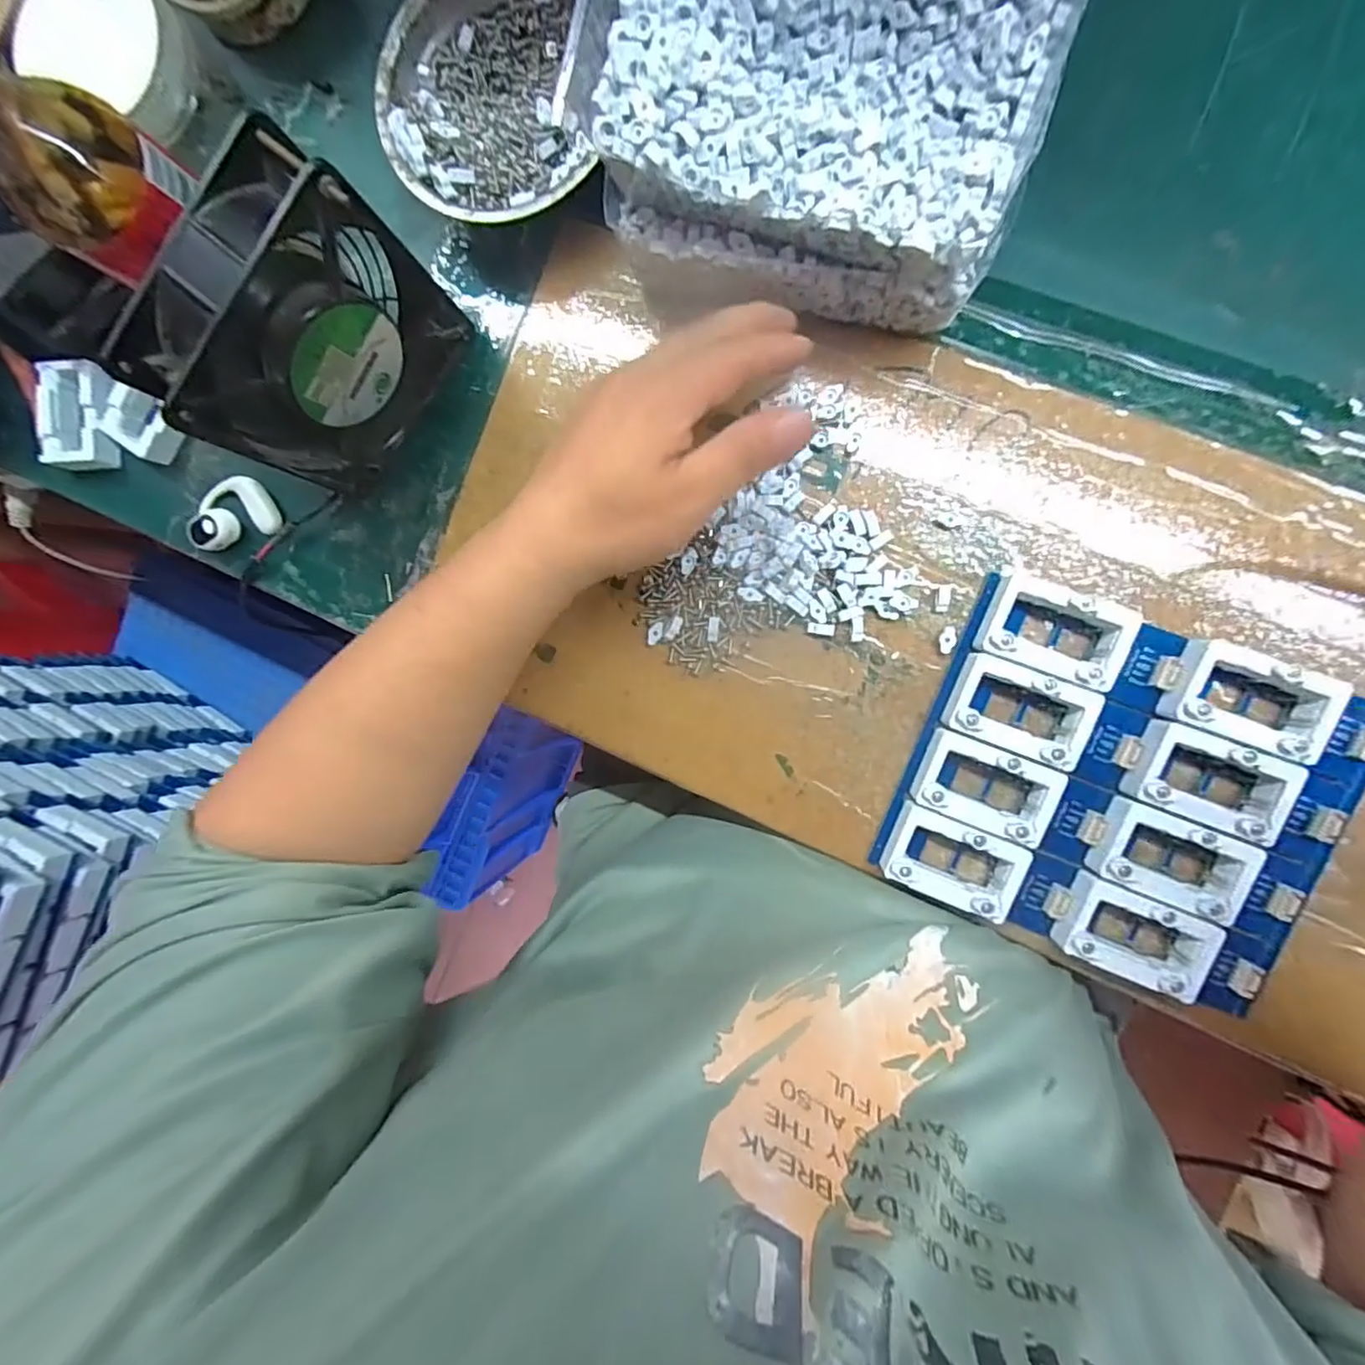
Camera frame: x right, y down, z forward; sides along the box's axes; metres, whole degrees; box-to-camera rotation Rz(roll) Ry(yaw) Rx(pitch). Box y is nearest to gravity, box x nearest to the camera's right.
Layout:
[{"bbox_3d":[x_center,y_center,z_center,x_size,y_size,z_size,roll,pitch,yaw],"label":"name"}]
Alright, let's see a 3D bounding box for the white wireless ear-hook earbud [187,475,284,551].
[{"bbox_3d":[-0.271,-0.103,0.353,0.049,0.020,0.036,-13,91,9],"label":"white wireless ear-hook earbud"}]

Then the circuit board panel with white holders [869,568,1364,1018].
[{"bbox_3d":[0.211,0.053,0.284,0.184,0.021,0.161,22,96,7],"label":"circuit board panel with white holders"}]

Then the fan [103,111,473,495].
[{"bbox_3d":[-0.176,-0.163,0.285,0.049,0.119,0.121,41,98,5],"label":"fan"}]

